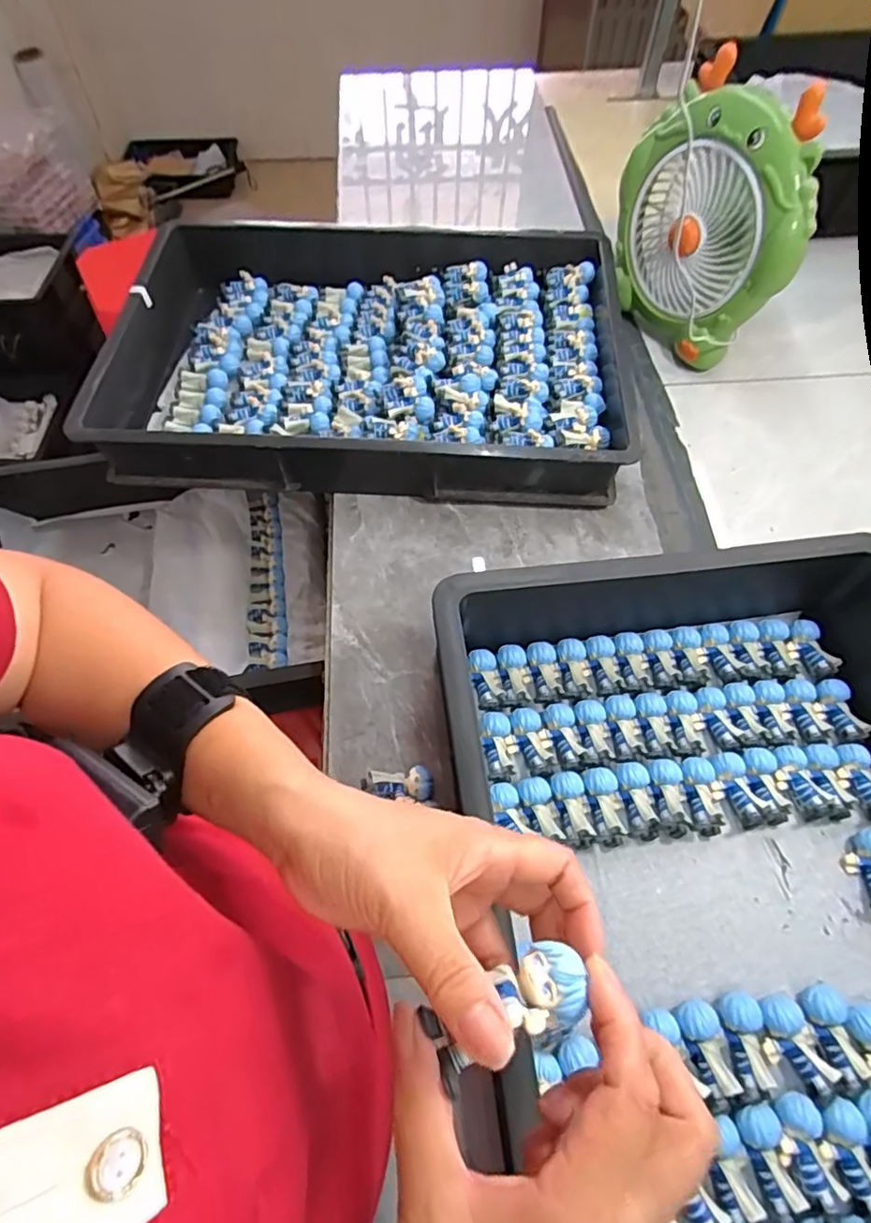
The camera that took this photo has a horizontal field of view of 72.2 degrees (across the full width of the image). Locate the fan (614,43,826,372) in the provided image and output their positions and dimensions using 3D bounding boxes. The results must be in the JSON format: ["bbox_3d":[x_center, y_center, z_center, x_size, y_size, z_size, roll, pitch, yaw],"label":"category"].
[{"bbox_3d":[0.336,-0.477,0.756,0.097,0.287,0.242,-16,60,-11],"label":"fan"}]

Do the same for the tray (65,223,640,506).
[{"bbox_3d":[-0.100,-0.353,0.790,0.660,0.096,0.486,5,59,2],"label":"tray"}]

